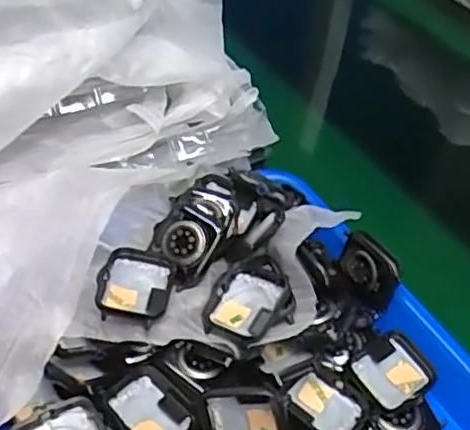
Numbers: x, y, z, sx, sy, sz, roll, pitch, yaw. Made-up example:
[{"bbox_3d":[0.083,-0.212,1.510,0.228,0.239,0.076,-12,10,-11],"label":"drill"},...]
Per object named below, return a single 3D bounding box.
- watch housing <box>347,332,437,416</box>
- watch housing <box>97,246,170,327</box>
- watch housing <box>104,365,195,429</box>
[{"bbox_3d":[0.084,0.084,0.350,0.042,0.008,0.035,-23,50,-27],"label":"watch housing"},{"bbox_3d":[-0.054,0.039,0.350,0.036,0.015,0.045,4,43,-1],"label":"watch housing"},{"bbox_3d":[-0.042,0.097,0.324,0.035,0.011,0.041,-30,69,-36],"label":"watch housing"}]

